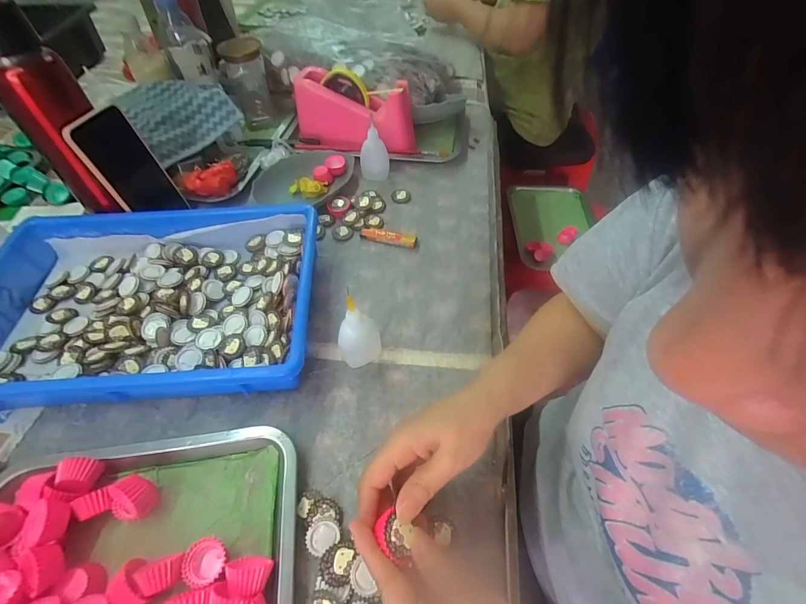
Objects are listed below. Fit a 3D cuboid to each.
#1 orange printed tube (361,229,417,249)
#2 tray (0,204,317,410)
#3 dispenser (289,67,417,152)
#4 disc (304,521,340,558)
[{"bbox_3d":[-0.020,-0.089,0.534,0.080,0.015,0.017,12,53,9],"label":"orange printed tube"},{"bbox_3d":[-0.284,-0.006,0.433,0.357,0.051,0.239,-3,52,-3],"label":"tray"},{"bbox_3d":[-0.077,-0.314,0.649,0.201,0.097,0.103,1,52,0],"label":"dispenser"},{"bbox_3d":[-0.065,0.191,0.312,0.023,0.008,0.026,37,60,25],"label":"disc"}]

